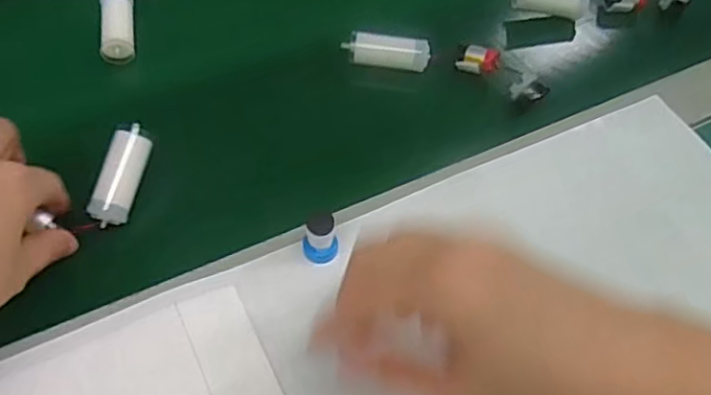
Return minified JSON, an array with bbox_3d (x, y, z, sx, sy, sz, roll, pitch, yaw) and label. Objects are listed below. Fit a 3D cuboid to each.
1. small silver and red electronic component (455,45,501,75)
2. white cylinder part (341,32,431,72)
[{"bbox_3d":[0.082,-0.092,0.417,0.026,0.015,0.015,17,52,7],"label":"small silver and red electronic component"},{"bbox_3d":[0.021,-0.096,0.420,0.057,0.017,0.015,8,52,0],"label":"white cylinder part"}]

